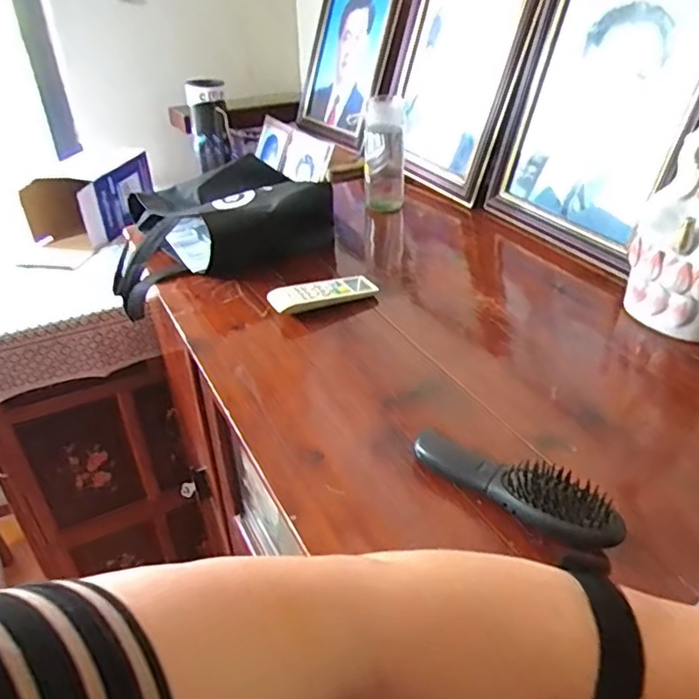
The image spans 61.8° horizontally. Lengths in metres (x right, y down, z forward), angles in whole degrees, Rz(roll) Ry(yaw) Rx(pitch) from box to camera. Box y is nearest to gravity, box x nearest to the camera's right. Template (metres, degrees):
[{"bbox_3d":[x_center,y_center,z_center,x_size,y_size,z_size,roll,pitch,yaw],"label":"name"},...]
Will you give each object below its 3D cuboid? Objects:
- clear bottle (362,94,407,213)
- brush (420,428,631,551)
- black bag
[{"bbox_3d":[0.056,-0.323,0.970,0.073,0.168,0.056,0,34,2],"label":"clear bottle"},{"bbox_3d":[0.119,0.102,0.444,0.166,0.039,0.038,24,41,32],"label":"brush"},{"bbox_3d":[-0.189,-0.186,0.878,0.338,0.106,0.257,-17,37,-22],"label":"black bag"}]

